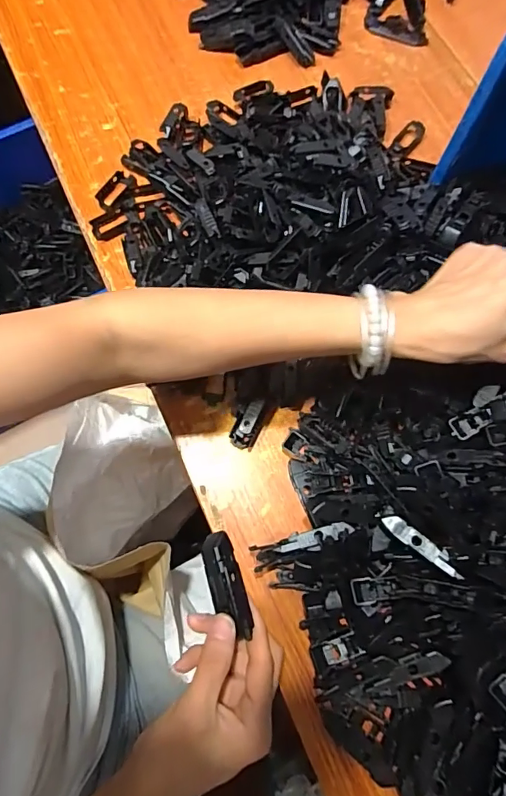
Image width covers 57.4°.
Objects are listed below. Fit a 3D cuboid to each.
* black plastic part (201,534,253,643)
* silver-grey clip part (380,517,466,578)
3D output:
[{"bbox_3d":[-0.017,0.123,0.302,0.022,0.011,0.066,-19,73,-6],"label":"black plastic part"},{"bbox_3d":[0.124,0.108,0.340,0.063,0.004,0.014,36,76,23],"label":"silver-grey clip part"}]

